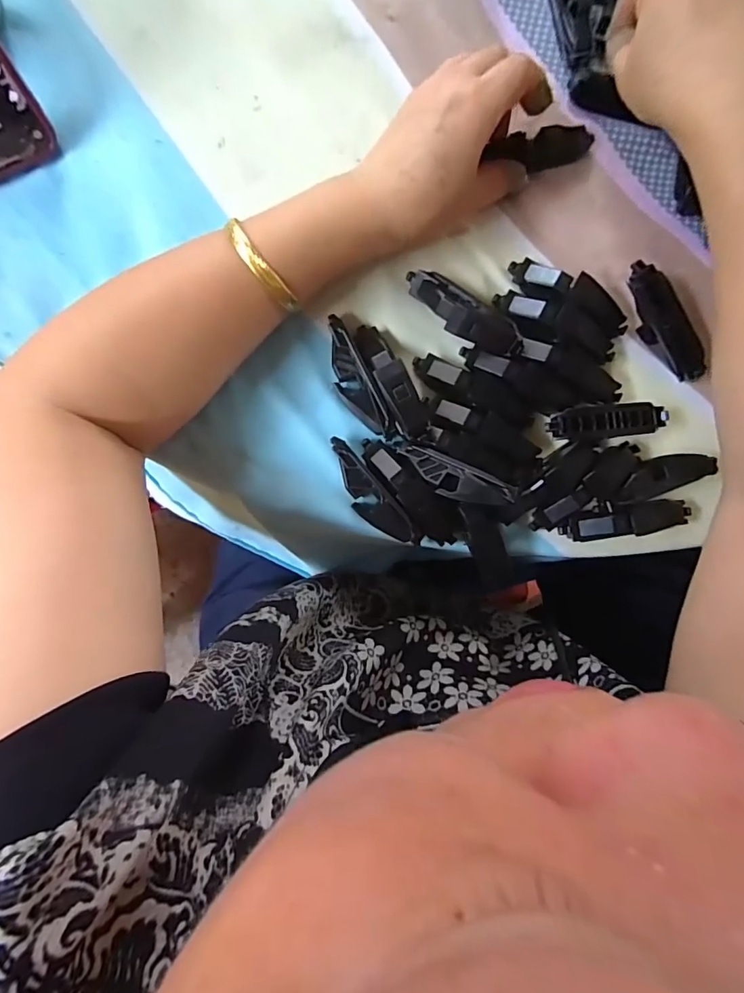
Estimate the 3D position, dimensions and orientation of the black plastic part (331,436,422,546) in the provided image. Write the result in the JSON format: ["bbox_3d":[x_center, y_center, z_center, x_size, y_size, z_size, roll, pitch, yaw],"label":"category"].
[{"bbox_3d":[-0.002,0.000,0.293,0.021,0.013,0.078,-39,91,-4],"label":"black plastic part"}]

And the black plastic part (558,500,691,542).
[{"bbox_3d":[0.160,0.013,0.297,0.078,0.012,0.022,-8,89,-4],"label":"black plastic part"}]

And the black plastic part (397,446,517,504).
[{"bbox_3d":[0.047,-0.010,0.282,0.070,0.004,0.021,27,87,18],"label":"black plastic part"}]

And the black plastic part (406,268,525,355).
[{"bbox_3d":[0.055,-0.110,0.294,0.079,0.021,0.026,35,87,-2],"label":"black plastic part"}]

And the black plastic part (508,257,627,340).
[{"bbox_3d":[0.124,-0.125,0.302,0.079,0.017,0.024,25,87,-2],"label":"black plastic part"}]

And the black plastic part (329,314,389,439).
[{"bbox_3d":[-0.013,-0.071,0.293,0.020,0.016,0.076,-26,90,-4],"label":"black plastic part"}]

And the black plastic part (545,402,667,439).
[{"bbox_3d":[0.143,-0.046,0.296,0.078,0.019,0.020,-7,89,-3],"label":"black plastic part"}]

